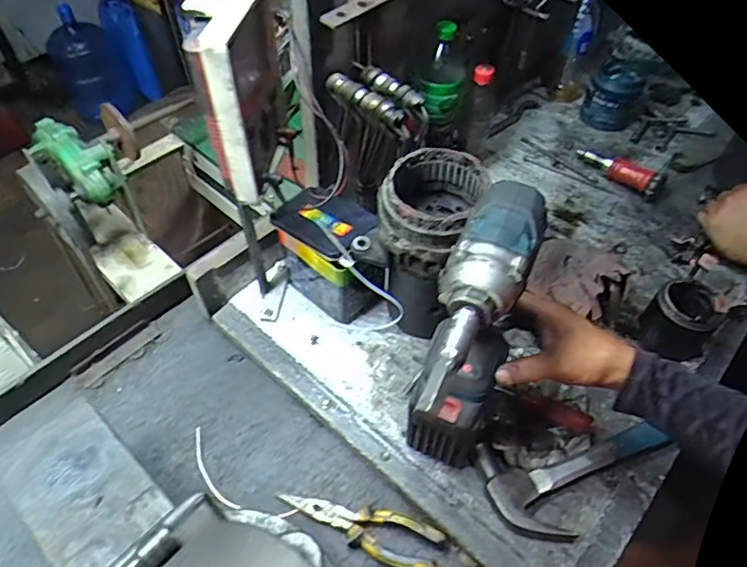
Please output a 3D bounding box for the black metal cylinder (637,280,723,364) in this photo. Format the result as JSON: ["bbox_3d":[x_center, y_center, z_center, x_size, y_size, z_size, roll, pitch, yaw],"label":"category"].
[{"bbox_3d":[0.399,0.047,0.689,0.079,0.086,0.078,1,51,-1],"label":"black metal cylinder"}]

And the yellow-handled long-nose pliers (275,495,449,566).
[{"bbox_3d":[-0.015,0.273,0.597,0.187,0.015,0.052,15,52,11],"label":"yellow-handled long-nose pliers"}]

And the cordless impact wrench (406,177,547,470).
[{"bbox_3d":[0.082,0.055,0.464,0.069,0.209,0.198,14,52,10],"label":"cordless impact wrench"}]

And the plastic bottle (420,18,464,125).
[{"bbox_3d":[0.097,-0.296,0.757,0.069,0.132,0.052,6,51,4],"label":"plastic bottle"}]

